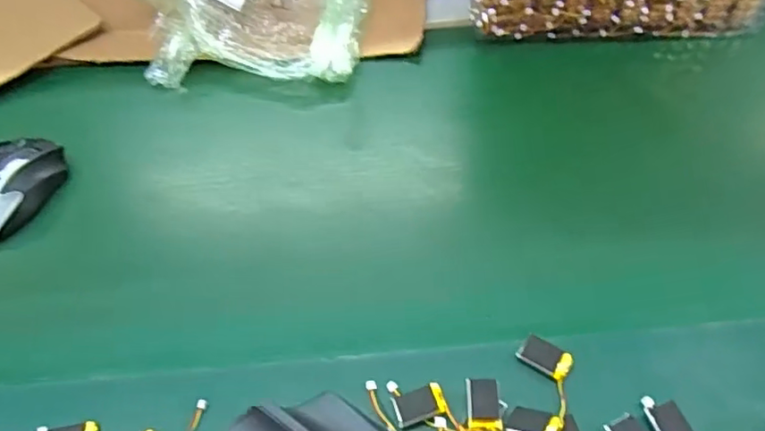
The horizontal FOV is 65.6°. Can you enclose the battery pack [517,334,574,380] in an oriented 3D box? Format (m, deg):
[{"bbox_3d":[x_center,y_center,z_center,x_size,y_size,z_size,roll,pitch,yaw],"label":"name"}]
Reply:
[{"bbox_3d":[0.108,0.093,0.391,0.034,0.004,0.021,28,64,24],"label":"battery pack"}]

